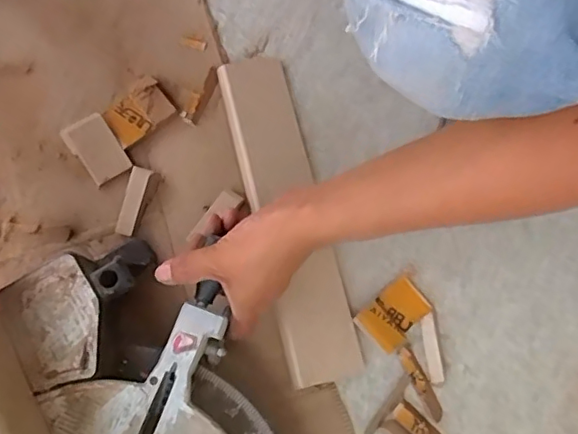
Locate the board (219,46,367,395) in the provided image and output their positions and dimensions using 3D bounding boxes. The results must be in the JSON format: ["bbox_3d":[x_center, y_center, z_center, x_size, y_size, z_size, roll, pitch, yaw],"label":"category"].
[{"bbox_3d":[-0.003,-0.013,0.586,0.069,0.008,0.349,-12,73,-6],"label":"board"}]

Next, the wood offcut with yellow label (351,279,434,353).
[{"bbox_3d":[0.103,0.093,0.549,0.069,0.012,0.047,-39,77,-13],"label":"wood offcut with yellow label"}]

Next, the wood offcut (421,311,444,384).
[{"bbox_3d":[0.136,0.124,0.543,0.012,0.004,0.063,-5,72,-4],"label":"wood offcut"}]

